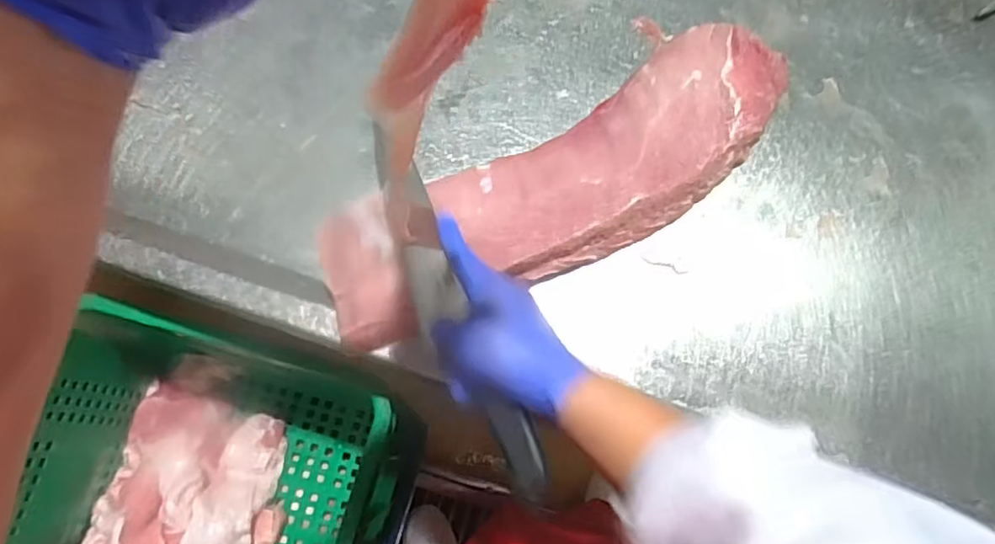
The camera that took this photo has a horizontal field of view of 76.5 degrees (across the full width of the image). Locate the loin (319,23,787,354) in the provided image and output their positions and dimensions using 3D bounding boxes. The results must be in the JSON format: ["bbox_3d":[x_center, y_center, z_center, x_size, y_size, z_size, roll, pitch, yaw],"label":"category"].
[{"bbox_3d":[0.067,-0.084,0.570,0.465,0.052,0.138,-29,77,-13],"label":"loin"}]

